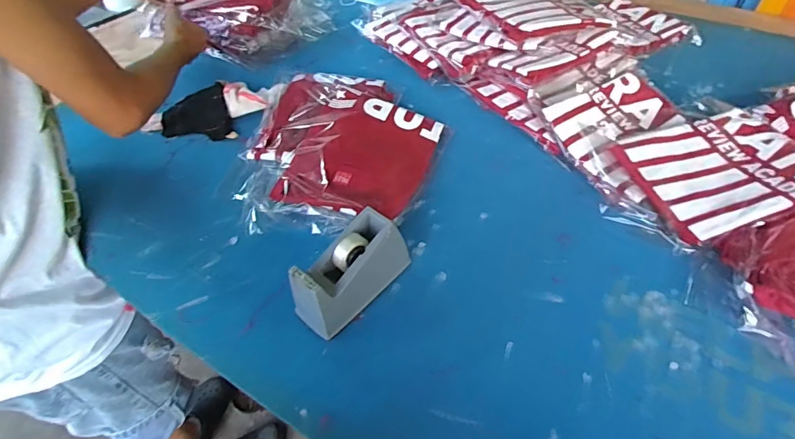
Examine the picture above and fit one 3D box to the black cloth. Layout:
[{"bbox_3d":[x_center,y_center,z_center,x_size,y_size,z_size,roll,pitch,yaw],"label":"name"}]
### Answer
[{"bbox_3d":[-0.345,-0.175,0.725,0.110,0.037,0.134,-17,50,-13],"label":"black cloth"}]

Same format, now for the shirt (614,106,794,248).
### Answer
[{"bbox_3d":[0.443,-0.070,0.588,0.230,0.050,0.194,-13,50,-10],"label":"shirt"}]

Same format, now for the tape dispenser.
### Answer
[{"bbox_3d":[-0.051,0.057,0.476,0.052,0.088,0.134,35,58,28],"label":"tape dispenser"}]

